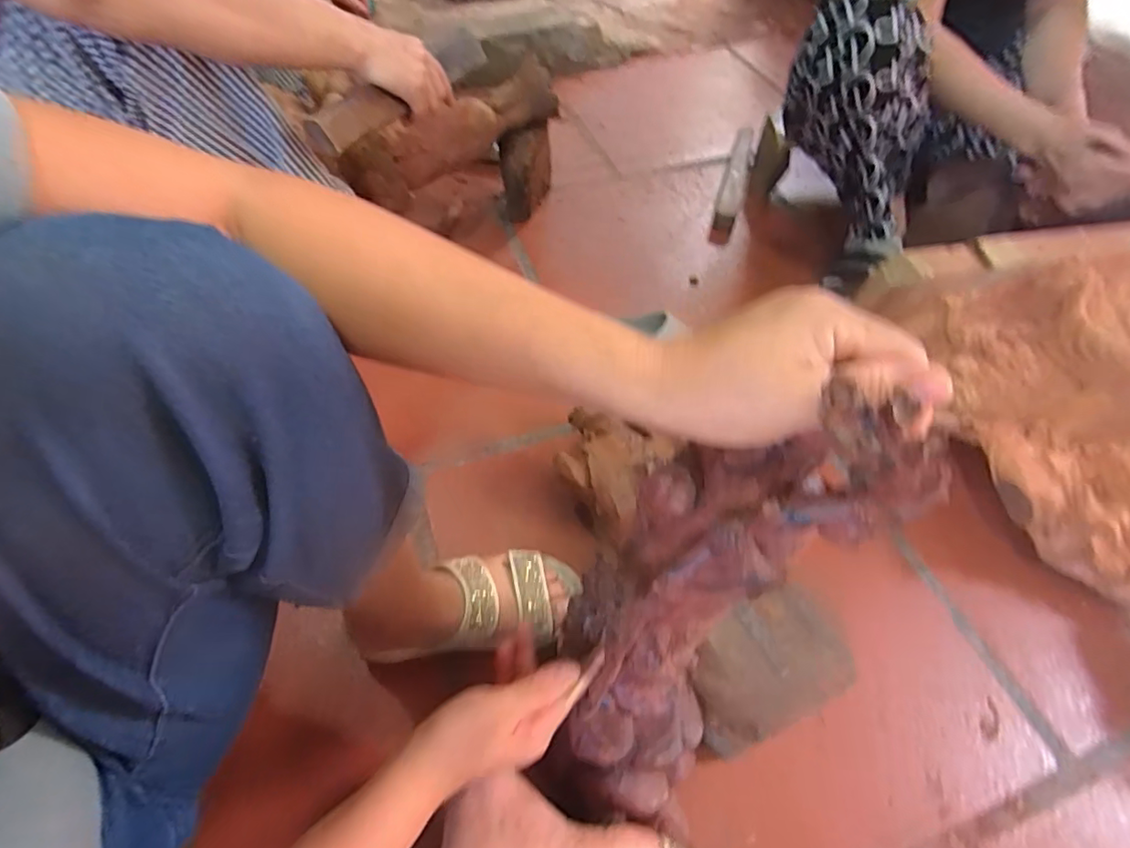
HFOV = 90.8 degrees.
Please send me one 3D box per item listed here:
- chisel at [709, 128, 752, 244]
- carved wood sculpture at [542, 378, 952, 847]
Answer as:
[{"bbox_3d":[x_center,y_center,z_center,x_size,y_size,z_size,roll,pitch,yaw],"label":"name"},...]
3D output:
[{"bbox_3d":[0.318,-0.460,1.044,0.043,0.039,0.346,16,56,8],"label":"chisel"},{"bbox_3d":[0.073,0.130,0.361,0.122,0.428,0.090,27,40,14],"label":"carved wood sculpture"}]

